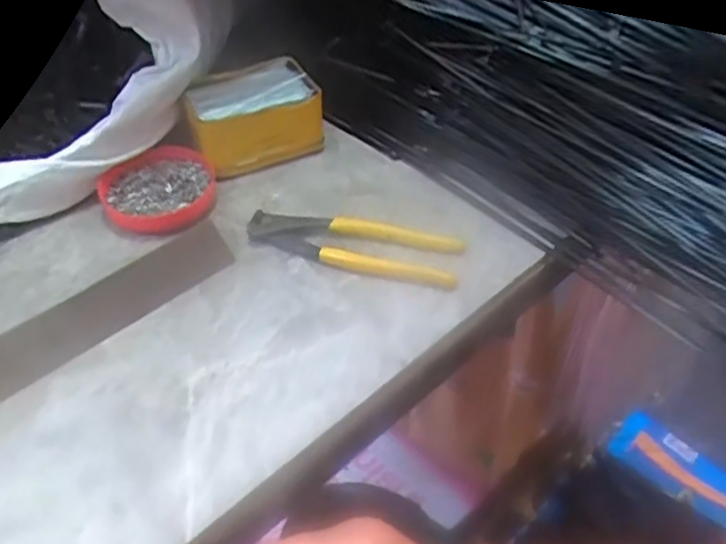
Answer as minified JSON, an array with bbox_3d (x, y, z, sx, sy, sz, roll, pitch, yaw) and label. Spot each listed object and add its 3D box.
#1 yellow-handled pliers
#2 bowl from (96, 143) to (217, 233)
[{"bbox_3d":[-0.010,-0.019,0.509,0.166,0.023,0.050,10,48,9],"label":"yellow-handled pliers"},{"bbox_3d":[-0.174,-0.070,0.561,0.090,0.022,0.096,0,47,0],"label":"bowl"}]

